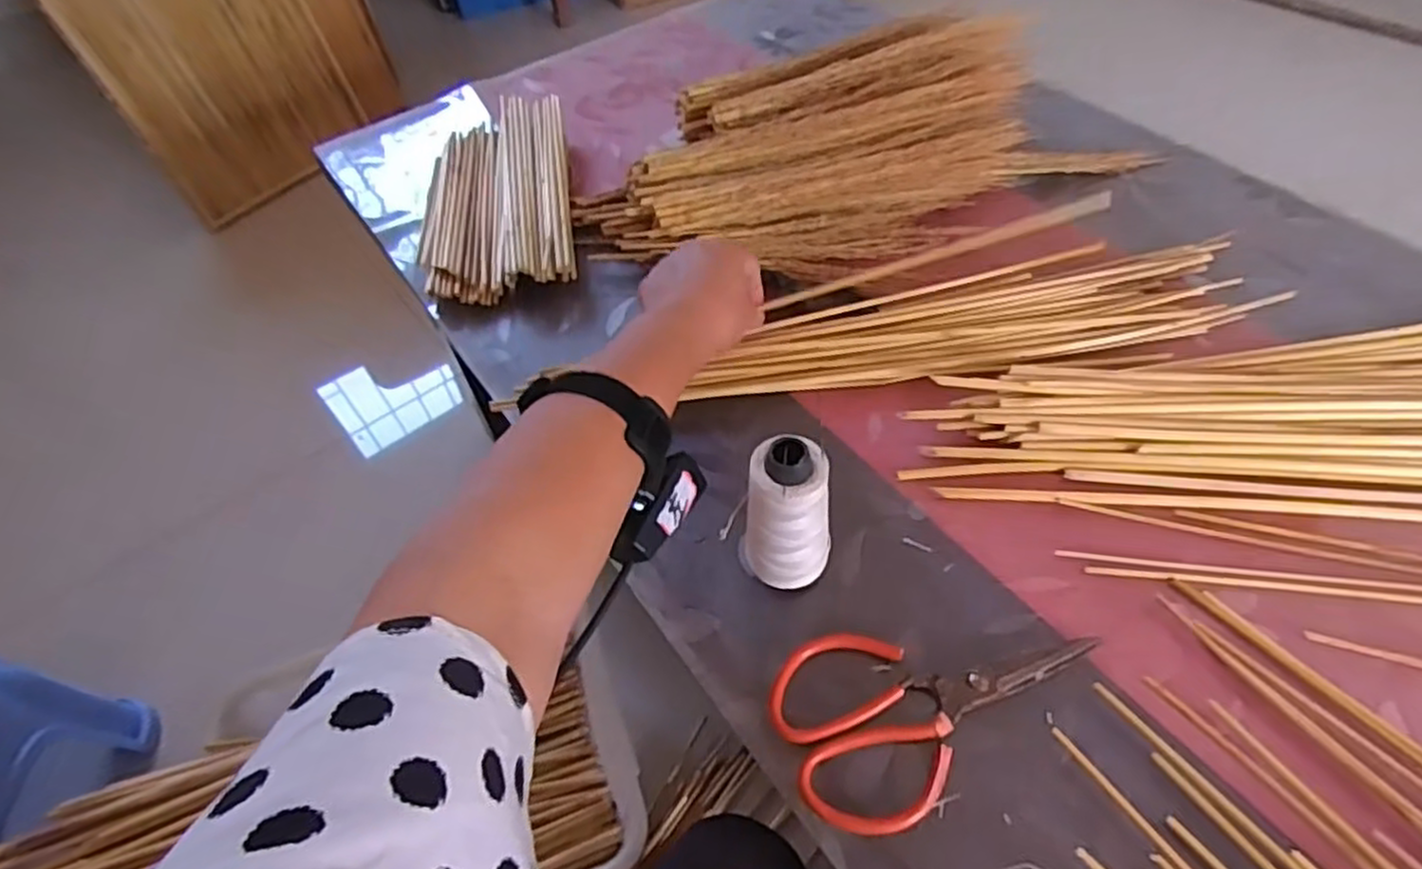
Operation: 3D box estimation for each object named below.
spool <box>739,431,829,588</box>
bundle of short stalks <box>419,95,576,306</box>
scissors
[{"bbox_3d":[0.043,0.050,0.440,0.051,0.109,0.045,3,53,7],"label":"spool"},{"bbox_3d":[-0.205,-0.233,0.732,0.137,0.032,0.283,-10,53,-2],"label":"bundle of short stalks"},{"bbox_3d":[0.119,0.140,0.431,0.178,0.008,0.104,-29,56,-16],"label":"scissors"}]

